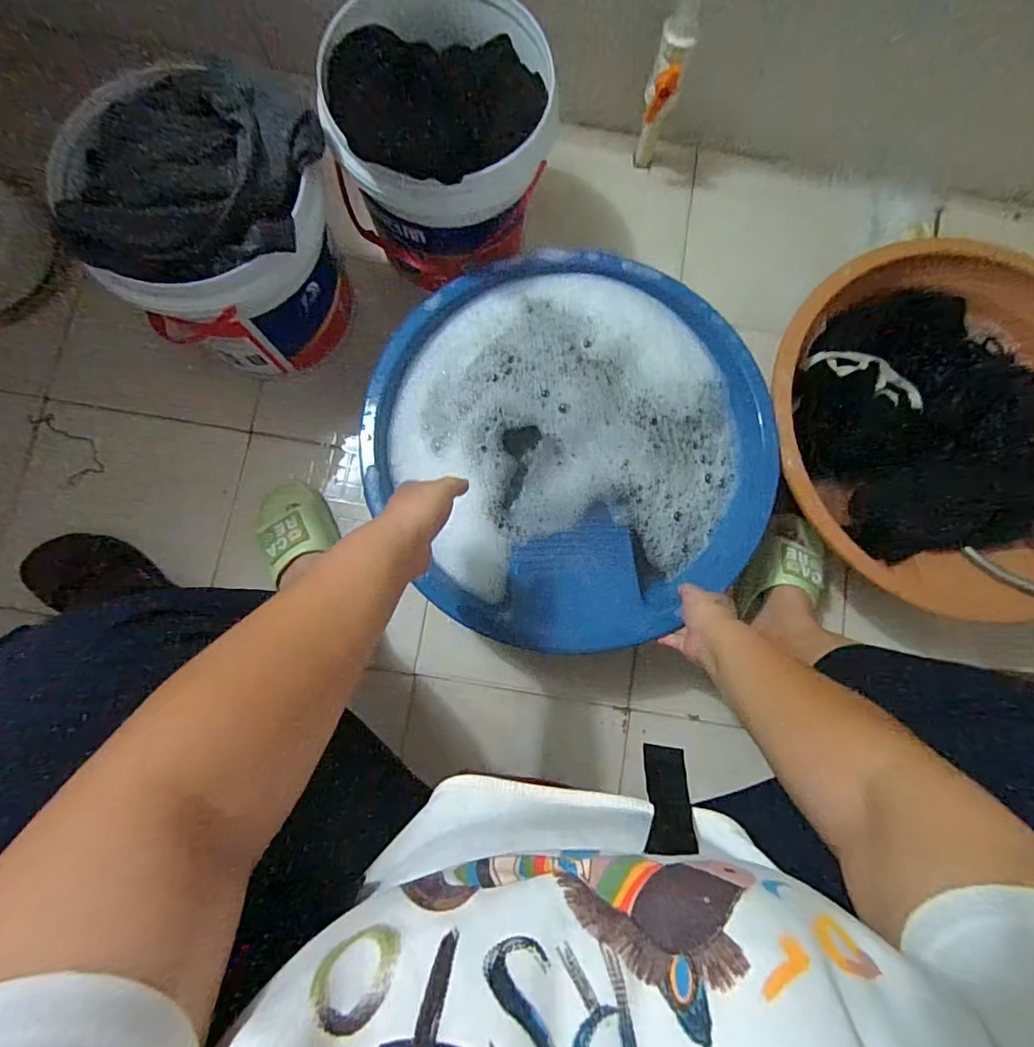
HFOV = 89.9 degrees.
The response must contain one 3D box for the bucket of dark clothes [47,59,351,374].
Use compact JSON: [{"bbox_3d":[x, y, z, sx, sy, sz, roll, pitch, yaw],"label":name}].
[{"bbox_3d":[-0.323,-0.326,0.597,0.209,0.241,0.214,0,83,-3],"label":"bucket of dark clothes"}]

